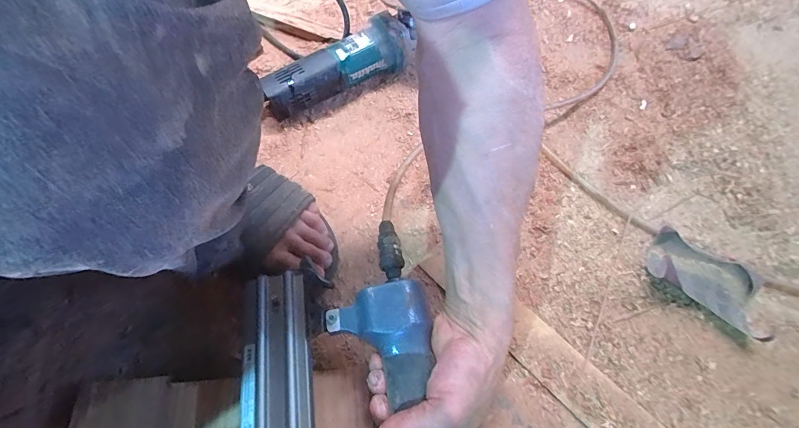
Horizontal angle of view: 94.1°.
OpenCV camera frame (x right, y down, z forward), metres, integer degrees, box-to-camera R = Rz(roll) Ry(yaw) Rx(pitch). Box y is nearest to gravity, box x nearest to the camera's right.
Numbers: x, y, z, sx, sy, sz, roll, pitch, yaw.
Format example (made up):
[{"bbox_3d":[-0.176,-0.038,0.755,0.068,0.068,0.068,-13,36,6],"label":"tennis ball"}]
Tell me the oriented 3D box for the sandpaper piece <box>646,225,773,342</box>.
[{"bbox_3d":[0.338,0.070,0.403,0.119,0.034,0.076,31,67,15],"label":"sandpaper piece"}]

